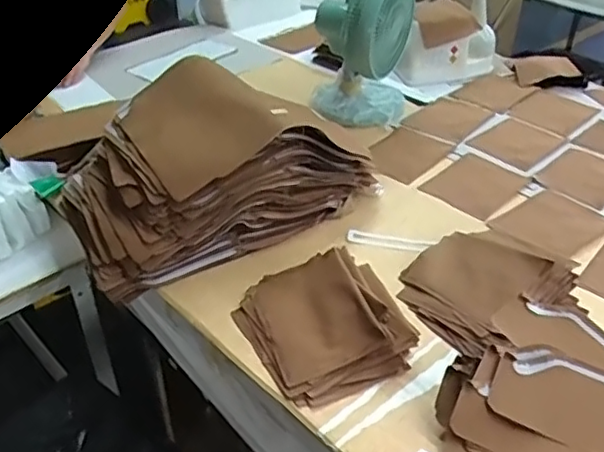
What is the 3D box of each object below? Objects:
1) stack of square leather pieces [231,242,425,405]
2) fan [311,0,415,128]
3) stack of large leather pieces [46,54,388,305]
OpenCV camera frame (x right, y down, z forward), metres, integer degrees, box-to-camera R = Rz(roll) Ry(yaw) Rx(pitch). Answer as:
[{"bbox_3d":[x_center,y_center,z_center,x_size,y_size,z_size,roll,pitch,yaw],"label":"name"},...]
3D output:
[{"bbox_3d":[0.028,0.118,0.844,0.204,0.060,0.231,-13,39,-18],"label":"stack of square leather pieces"},{"bbox_3d":[0.131,-0.374,1.347,0.210,0.285,0.177,4,37,4],"label":"fan"},{"bbox_3d":[-0.155,-0.137,1.082,0.505,0.189,0.360,-23,43,-29],"label":"stack of large leather pieces"}]

